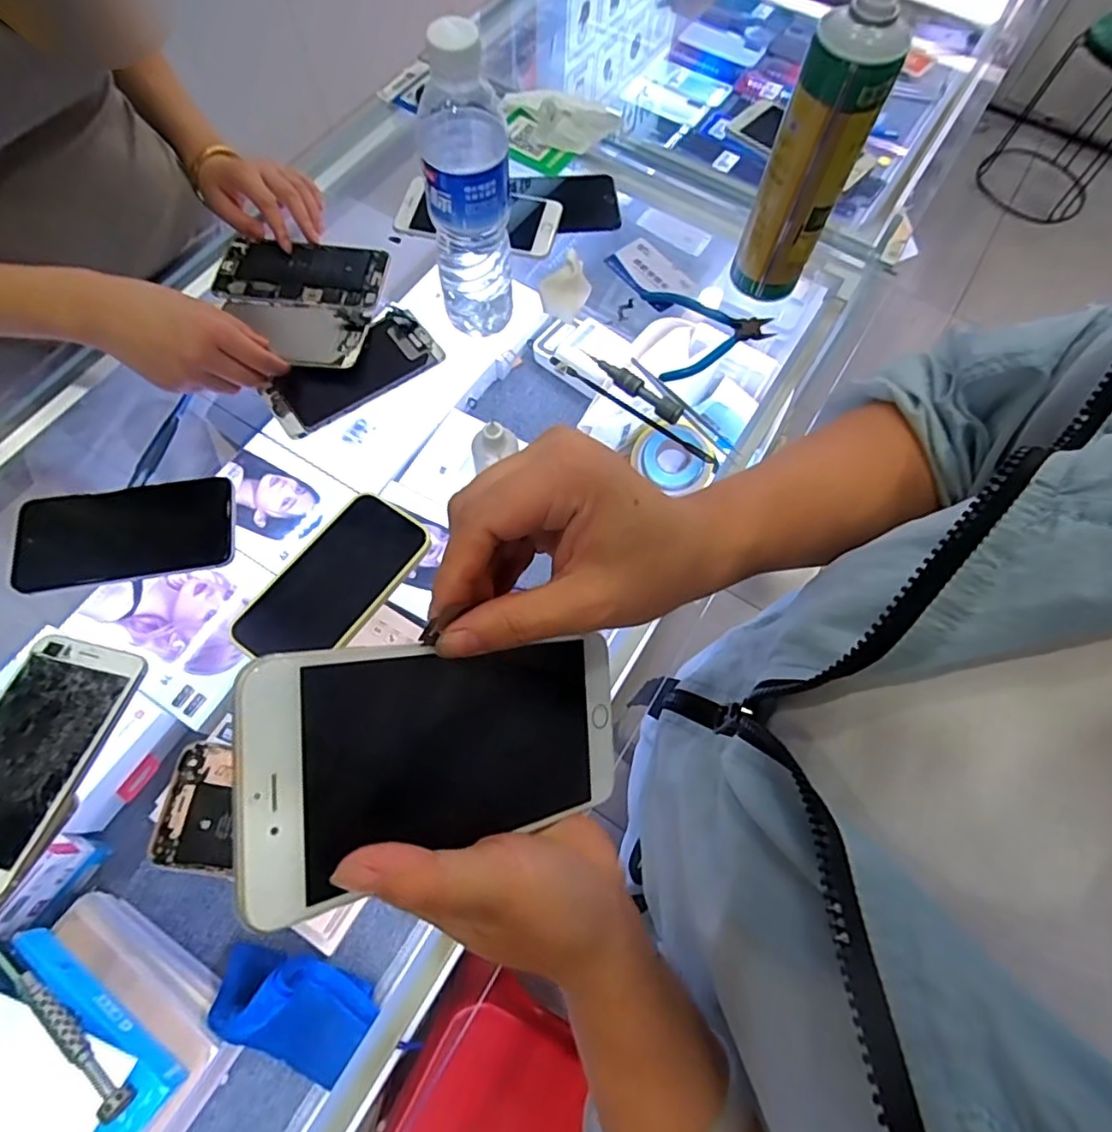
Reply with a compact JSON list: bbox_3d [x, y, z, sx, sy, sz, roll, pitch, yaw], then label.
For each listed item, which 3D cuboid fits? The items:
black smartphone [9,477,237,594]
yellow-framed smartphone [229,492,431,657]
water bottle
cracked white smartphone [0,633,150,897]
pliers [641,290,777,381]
[{"bbox_3d":[-0.327,-0.025,0.460,0.154,0.013,0.074,-7,68,-5],"label":"black smartphone"},{"bbox_3d":[-0.162,0.012,0.448,0.073,0.011,0.146,36,71,12],"label":"yellow-framed smartphone"},{"bbox_3d":[-0.065,-0.276,0.451,0.062,0.211,0.068,-8,68,-5],"label":"water bottle"},{"bbox_3d":[-0.339,0.121,0.386,0.075,0.008,0.154,14,58,-1],"label":"cracked white smartphone"},{"bbox_3d":[0.143,-0.219,0.558,0.112,0.016,0.104,-6,68,-4],"label":"pliers"}]

